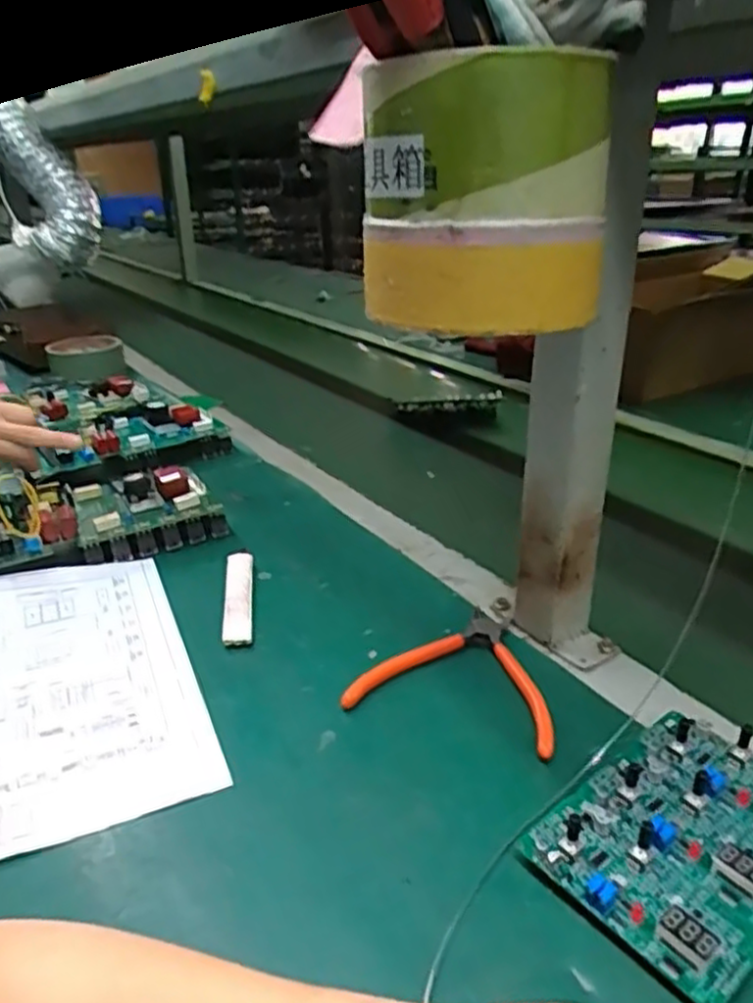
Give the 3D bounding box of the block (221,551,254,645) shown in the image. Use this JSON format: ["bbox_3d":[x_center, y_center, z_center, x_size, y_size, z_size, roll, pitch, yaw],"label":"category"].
[{"bbox_3d":[-0.110,0.076,0.581,0.021,0.017,0.114,-5,24,-7],"label":"block"}]

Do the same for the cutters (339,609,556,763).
[{"bbox_3d":[0.063,0.111,0.503,0.134,0.015,0.130,9,27,20],"label":"cutters"}]

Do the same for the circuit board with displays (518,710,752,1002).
[{"bbox_3d":[0.159,0.166,0.371,0.147,0.026,0.106,-20,31,-34],"label":"circuit board with displays"}]

